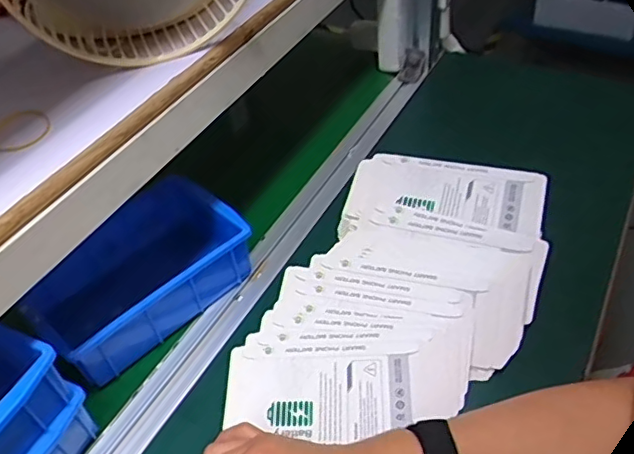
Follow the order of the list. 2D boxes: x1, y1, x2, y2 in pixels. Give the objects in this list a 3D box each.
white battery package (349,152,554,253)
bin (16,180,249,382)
[{"bbox_3d":[0.128,-0.028,0.590,0.188,0.013,0.091,13,57,19],"label":"white battery package"},{"bbox_3d":[-0.176,0.042,0.568,0.139,0.068,0.198,33,57,33],"label":"bin"}]

